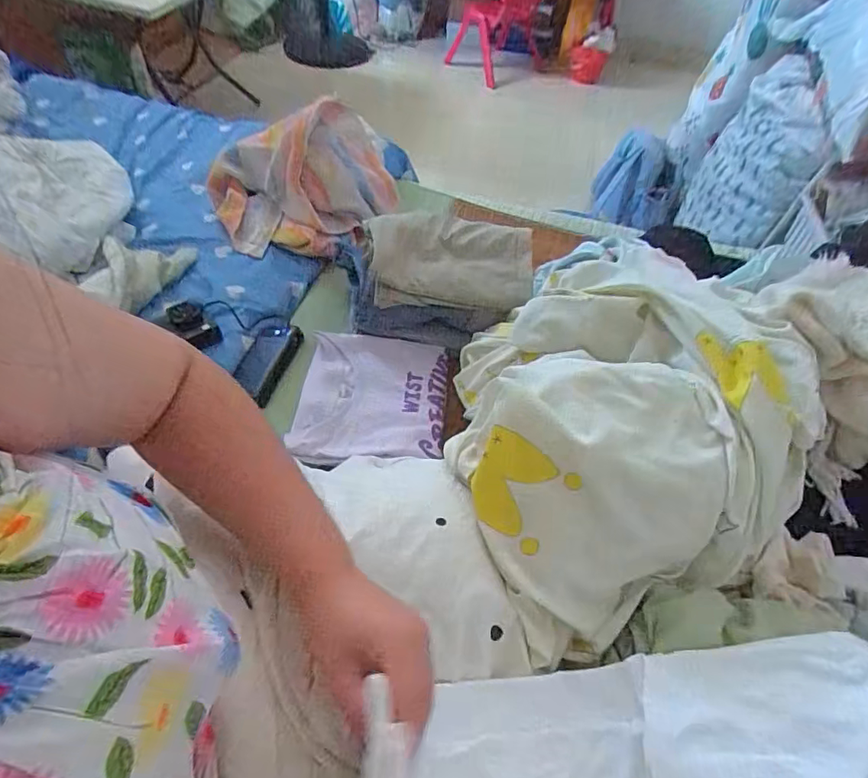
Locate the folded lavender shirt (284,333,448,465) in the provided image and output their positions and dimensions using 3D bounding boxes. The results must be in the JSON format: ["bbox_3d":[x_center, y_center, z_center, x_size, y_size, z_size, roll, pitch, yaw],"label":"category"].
[{"bbox_3d":[-0.088,0.011,0.749,0.209,0.016,0.225,5,51,-2],"label":"folded lavender shirt"}]

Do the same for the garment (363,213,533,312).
[{"bbox_3d":[0.027,-0.208,0.811,0.250,0.050,0.193,3,52,-4],"label":"garment"}]

